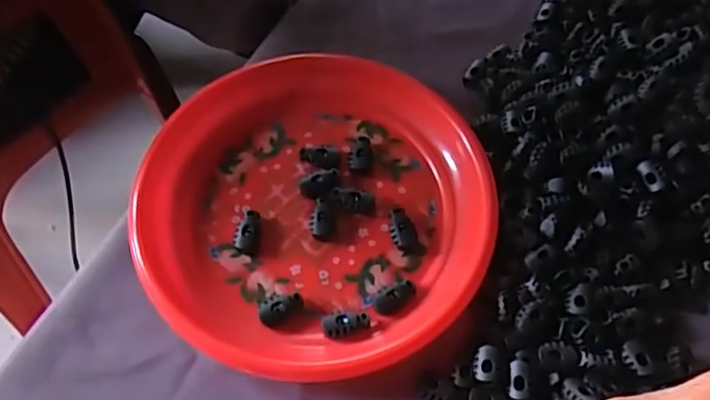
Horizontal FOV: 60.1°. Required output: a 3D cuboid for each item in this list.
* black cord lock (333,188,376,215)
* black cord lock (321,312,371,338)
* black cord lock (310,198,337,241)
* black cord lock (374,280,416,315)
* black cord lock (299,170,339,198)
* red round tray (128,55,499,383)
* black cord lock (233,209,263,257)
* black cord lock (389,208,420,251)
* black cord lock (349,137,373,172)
[{"bbox_3d":[0.000,0.000,0.415,0.029,0.008,0.015,12,63,7],"label":"black cord lock"},{"bbox_3d":[-0.006,0.076,0.376,0.028,0.008,0.014,-13,63,-6],"label":"black cord lock"},{"bbox_3d":[-0.021,0.013,0.408,0.016,0.010,0.027,4,62,2],"label":"black cord lock"},{"bbox_3d":[0.026,0.061,0.385,0.027,0.010,0.015,-32,67,-15],"label":"black cord lock"},{"bbox_3d":[-0.023,-0.011,0.422,0.029,0.010,0.018,-25,65,-12],"label":"black cord lock"},{"bbox_3d":[-0.027,0.001,0.406,0.218,0.024,0.222,0,62,0],"label":"red round tray"},{"bbox_3d":[-0.070,0.021,0.406,0.016,0.010,0.030,7,62,4],"label":"black cord lock"},{"bbox_3d":[0.031,0.018,0.406,0.017,0.008,0.030,-12,63,-6],"label":"black cord lock"},{"bbox_3d":[0.004,-0.033,0.433,0.016,0.008,0.029,1,62,1],"label":"black cord lock"}]

